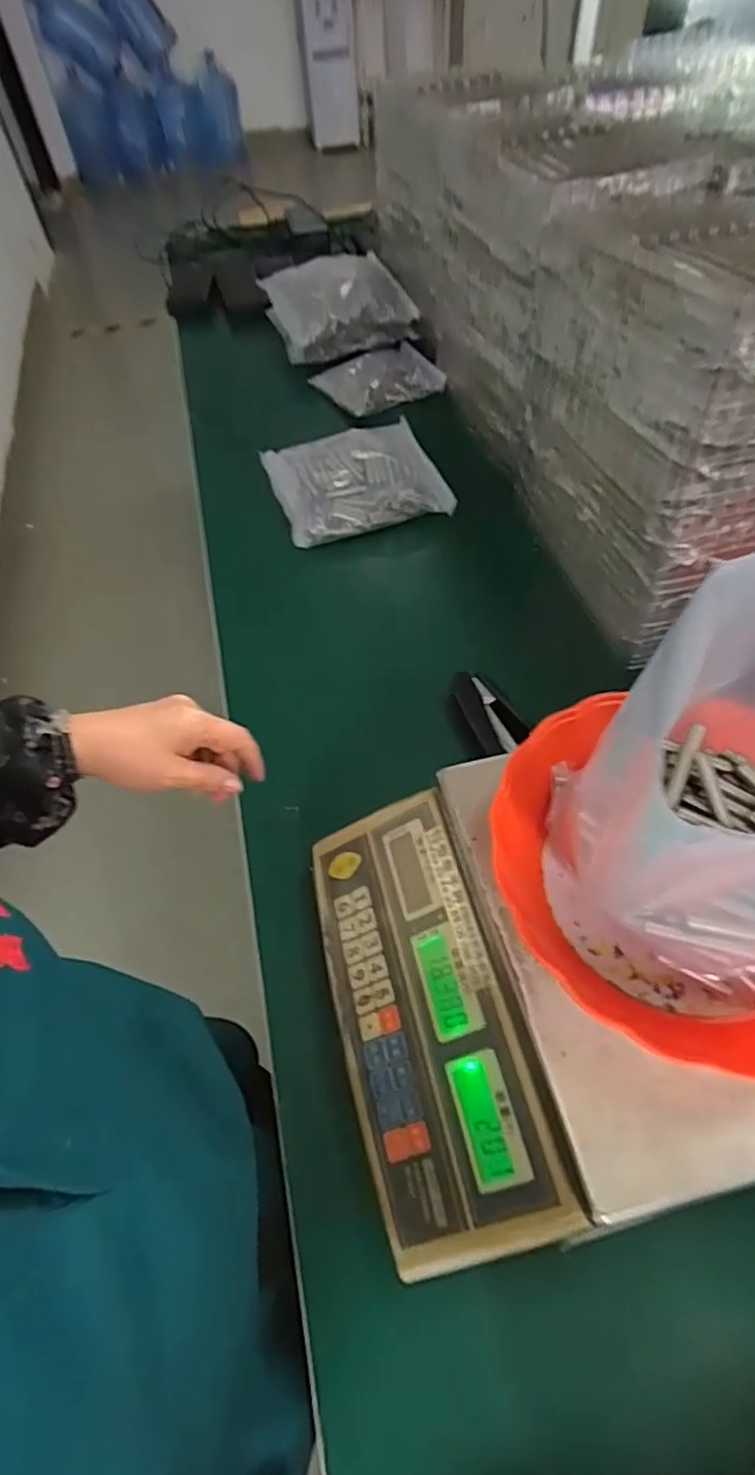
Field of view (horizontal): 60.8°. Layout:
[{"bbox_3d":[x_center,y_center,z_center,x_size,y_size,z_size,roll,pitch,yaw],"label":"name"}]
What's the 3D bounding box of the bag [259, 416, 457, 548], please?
[{"bbox_3d":[-0.029,-0.314,0.763,0.186,0.030,0.167,-16,61,-10],"label":"bag"}]

